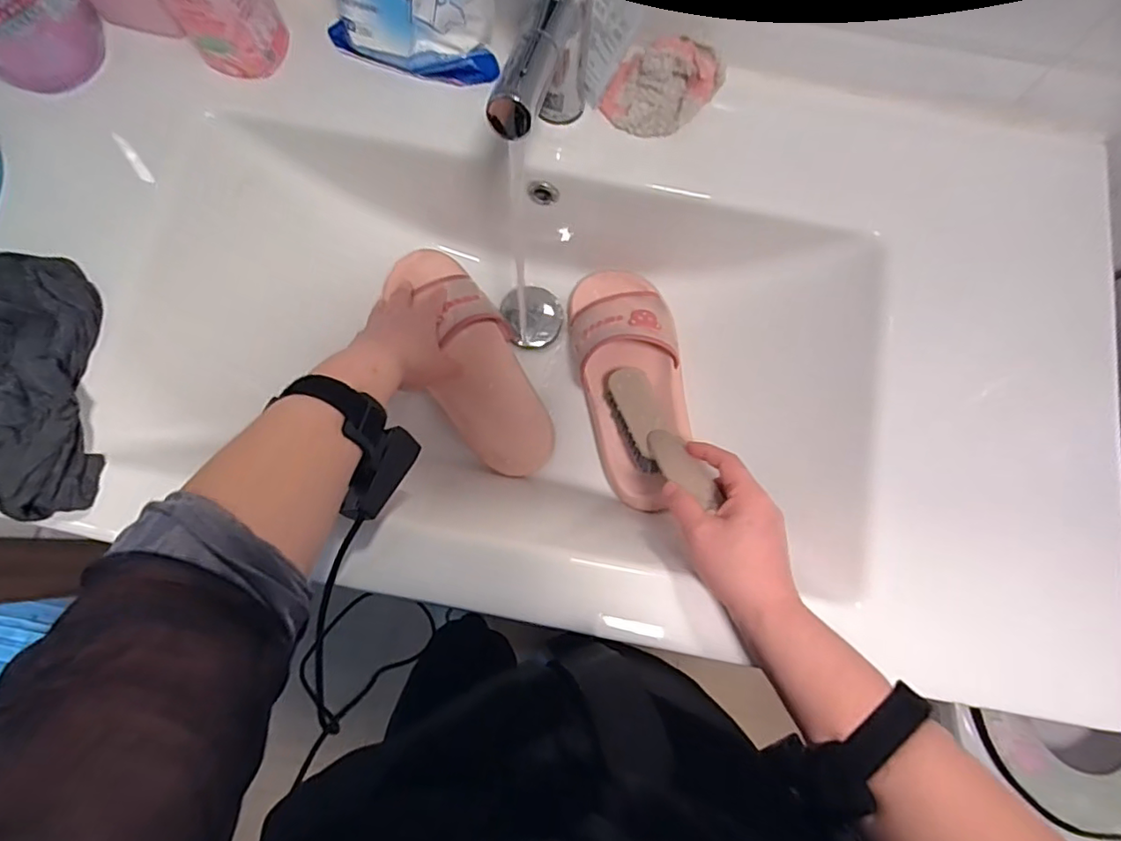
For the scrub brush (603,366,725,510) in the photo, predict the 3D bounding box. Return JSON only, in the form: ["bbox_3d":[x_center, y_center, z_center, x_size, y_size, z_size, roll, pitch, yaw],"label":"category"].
[{"bbox_3d":[0.083,0.016,0.503,0.044,0.038,0.169,-25,45,-7],"label":"scrub brush"}]

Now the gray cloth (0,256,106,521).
[{"bbox_3d":[-0.408,-0.025,0.417,0.109,0.045,0.201,-13,78,-4],"label":"gray cloth"}]

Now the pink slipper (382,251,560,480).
[{"bbox_3d":[-0.088,-0.065,0.590,0.097,0.077,0.257,-25,83,-7],"label":"pink slipper"}]

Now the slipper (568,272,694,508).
[{"bbox_3d":[0.066,-0.040,0.573,0.107,0.085,0.259,-4,77,-2],"label":"slipper"}]

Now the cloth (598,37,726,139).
[{"bbox_3d":[0.091,-0.285,0.492,0.105,0.041,0.067,-1,77,-2],"label":"cloth"}]

